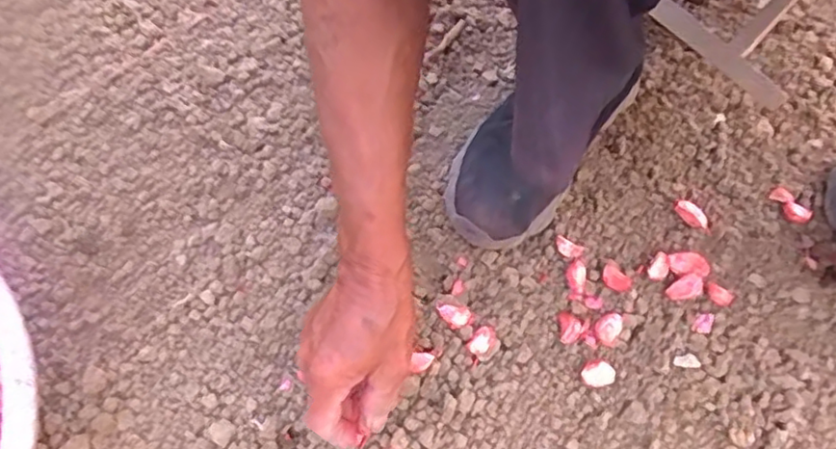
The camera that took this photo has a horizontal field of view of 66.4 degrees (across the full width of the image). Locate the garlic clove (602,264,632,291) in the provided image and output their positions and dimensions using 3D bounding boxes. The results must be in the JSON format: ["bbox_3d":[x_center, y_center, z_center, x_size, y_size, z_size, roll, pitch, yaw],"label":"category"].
[{"bbox_3d":[0.179,0.050,0.580,0.028,0.012,0.020,40,70,16],"label":"garlic clove"}]

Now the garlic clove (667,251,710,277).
[{"bbox_3d":[0.247,0.037,0.590,0.033,0.021,0.024,11,65,4],"label":"garlic clove"}]

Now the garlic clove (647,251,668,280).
[{"bbox_3d":[0.221,0.040,0.586,0.016,0.010,0.026,30,68,13],"label":"garlic clove"}]

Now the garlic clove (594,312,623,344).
[{"bbox_3d":[0.167,0.090,0.560,0.020,0.017,0.026,36,69,15],"label":"garlic clove"}]

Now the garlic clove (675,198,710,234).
[{"bbox_3d":[0.261,-0.009,0.608,0.015,0.019,0.040,-42,72,-18],"label":"garlic clove"}]

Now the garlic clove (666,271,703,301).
[{"bbox_3d":[0.241,0.058,0.576,0.029,0.018,0.021,-30,69,-14],"label":"garlic clove"}]

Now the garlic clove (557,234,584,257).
[{"bbox_3d":[0.138,0.022,0.590,0.026,0.016,0.017,34,69,14],"label":"garlic clove"}]

